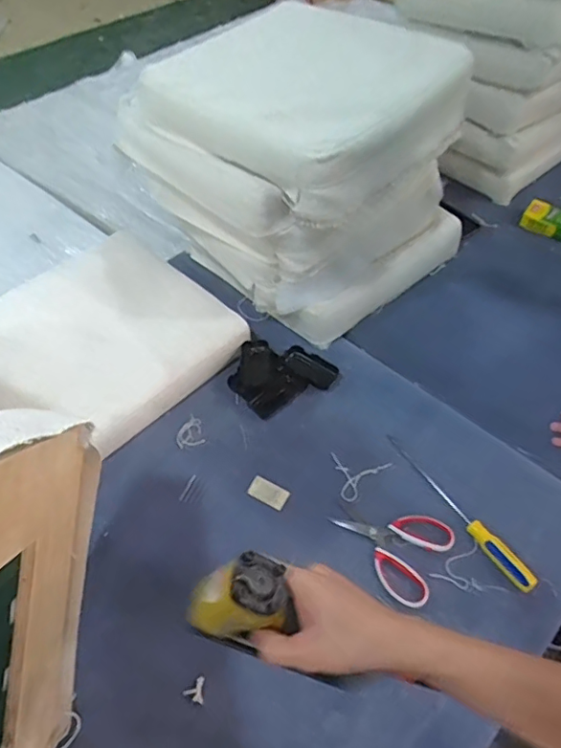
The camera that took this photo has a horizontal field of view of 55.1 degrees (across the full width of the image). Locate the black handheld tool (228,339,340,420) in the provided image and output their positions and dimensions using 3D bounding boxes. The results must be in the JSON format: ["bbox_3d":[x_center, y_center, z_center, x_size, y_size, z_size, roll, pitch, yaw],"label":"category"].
[{"bbox_3d":[-0.005,-0.006,0.995,0.182,0.049,0.144,-28,50,-18],"label":"black handheld tool"}]

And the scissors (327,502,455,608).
[{"bbox_3d":[0.161,0.248,0.811,0.168,0.012,0.132,24,54,26],"label":"scissors"}]

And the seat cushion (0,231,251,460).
[{"bbox_3d":[-0.350,-0.066,1.023,0.434,0.088,0.458,34,59,24],"label":"seat cushion"}]

